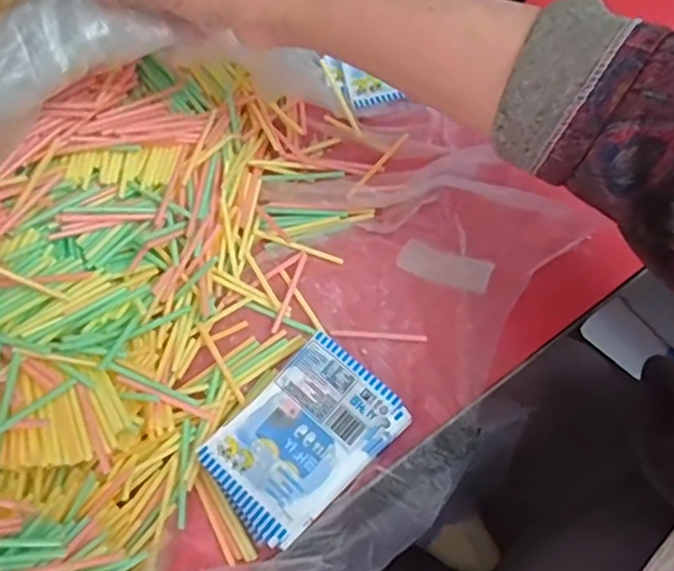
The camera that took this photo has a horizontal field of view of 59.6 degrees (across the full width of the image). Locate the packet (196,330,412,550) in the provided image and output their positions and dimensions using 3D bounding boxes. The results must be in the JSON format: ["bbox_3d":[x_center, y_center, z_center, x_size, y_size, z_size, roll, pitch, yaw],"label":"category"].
[{"bbox_3d":[-0.019,0.090,0.349,0.107,0.019,0.074,-43,76,-15],"label":"packet"}]

